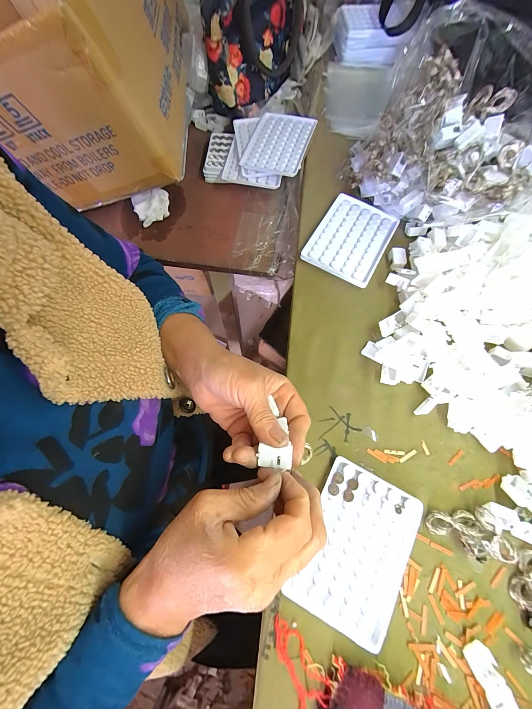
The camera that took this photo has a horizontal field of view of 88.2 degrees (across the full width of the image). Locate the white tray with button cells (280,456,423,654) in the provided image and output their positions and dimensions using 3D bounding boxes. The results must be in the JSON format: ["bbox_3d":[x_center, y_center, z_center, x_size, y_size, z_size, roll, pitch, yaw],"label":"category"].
[{"bbox_3d":[0.086,0.181,0.259,0.094,0.013,0.130,26,73,10],"label":"white tray with button cells"}]

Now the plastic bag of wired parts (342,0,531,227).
[{"bbox_3d":[0.235,-0.258,0.333,0.167,0.136,0.217,-36,73,-11],"label":"plastic bag of wired parts"}]

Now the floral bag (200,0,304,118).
[{"bbox_3d":[-0.012,-0.544,0.446,0.104,0.138,0.251,14,71,6],"label":"floral bag"}]

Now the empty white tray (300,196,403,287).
[{"bbox_3d":[0.116,-0.160,0.377,0.094,0.013,0.127,28,73,11],"label":"empty white tray"}]

